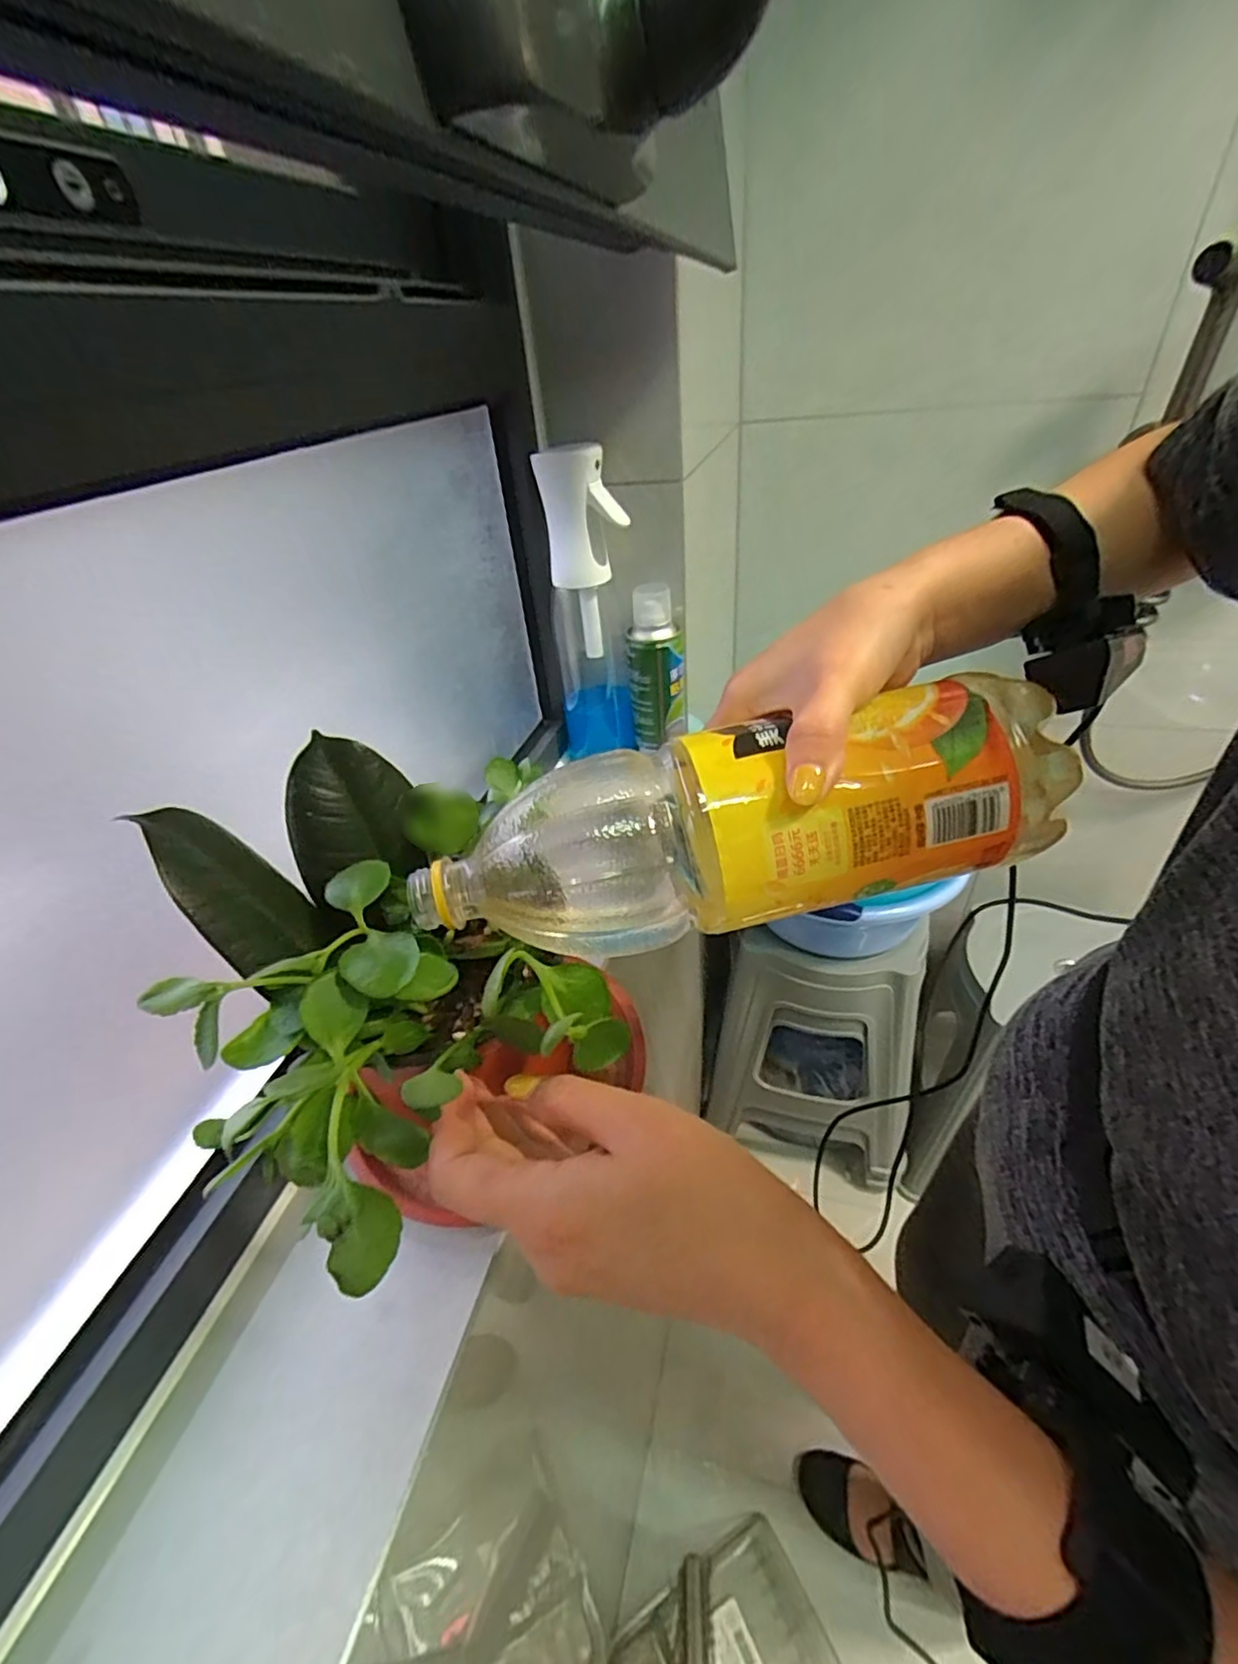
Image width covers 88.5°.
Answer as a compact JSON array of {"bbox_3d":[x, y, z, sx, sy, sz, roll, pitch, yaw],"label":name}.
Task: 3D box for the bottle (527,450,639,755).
[{"bbox_3d":[-0.026,-0.195,0.592,0.073,0.277,0.069,-8,38,-4],"label":"bottle"}]

